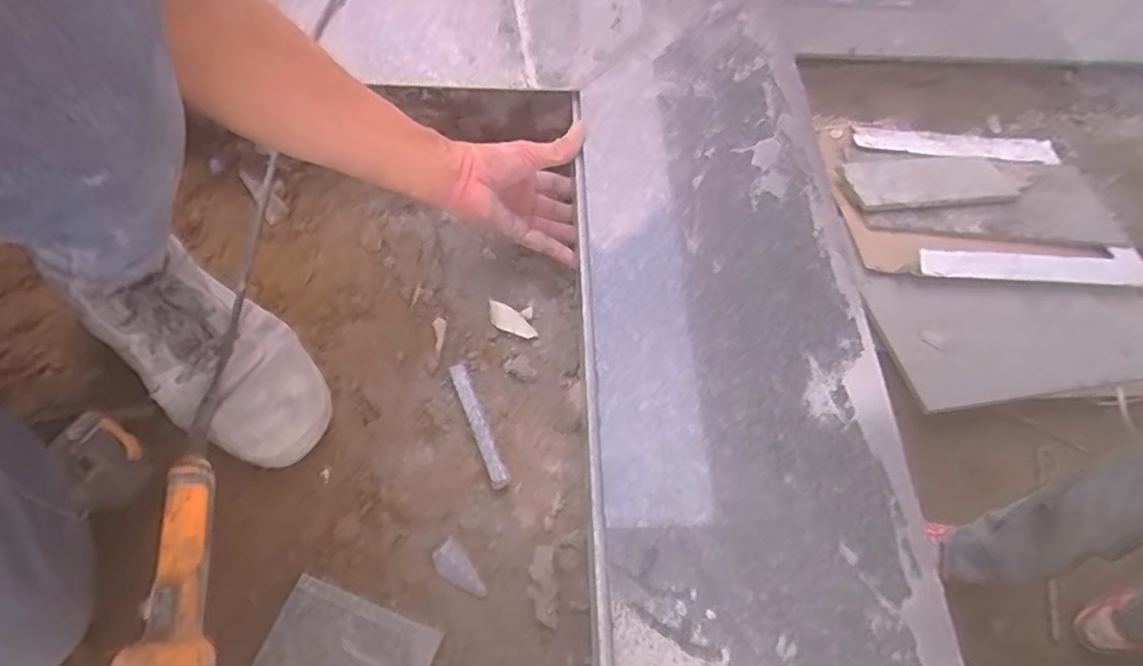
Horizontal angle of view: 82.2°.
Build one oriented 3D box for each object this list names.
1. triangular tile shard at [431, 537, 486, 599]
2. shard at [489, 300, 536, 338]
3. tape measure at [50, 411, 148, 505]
[{"bbox_3d":[-0.093,0.198,0.544,0.055,0.011,0.025,46,71,2],"label":"triangular tile shard"},{"bbox_3d":[-0.060,-0.011,0.646,0.053,0.015,0.023,25,64,9],"label":"shard"},{"bbox_3d":[-0.378,0.103,0.530,0.073,0.037,0.053,39,66,13],"label":"tape measure"}]

